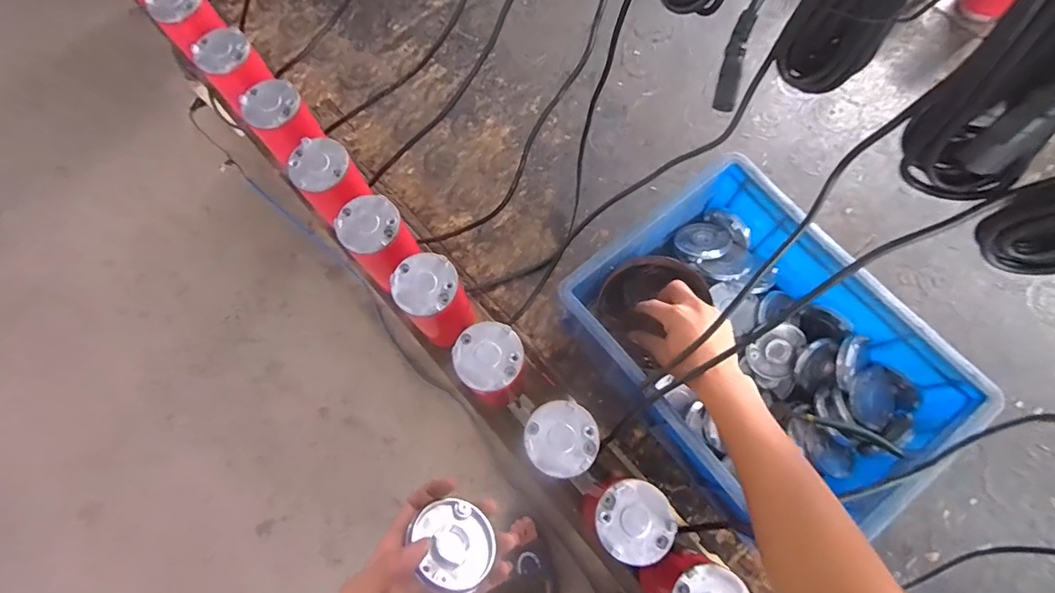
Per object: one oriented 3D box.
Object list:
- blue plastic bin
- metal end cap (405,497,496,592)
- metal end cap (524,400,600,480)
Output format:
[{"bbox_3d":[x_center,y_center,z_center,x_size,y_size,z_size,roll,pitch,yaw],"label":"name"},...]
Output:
[{"bbox_3d":[0.273,0.070,0.621,0.296,0.153,0.390,-37,74,-9],"label":"blue plastic bin"},{"bbox_3d":[-0.060,0.204,0.412,0.061,0.012,0.068,-4,46,-37],"label":"metal end cap"},{"bbox_3d":[0.035,0.145,0.508,0.073,0.009,0.072,-1,72,3],"label":"metal end cap"}]

